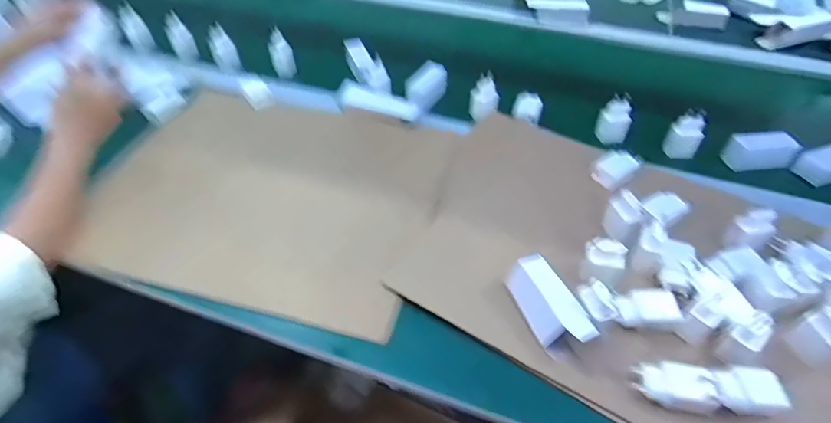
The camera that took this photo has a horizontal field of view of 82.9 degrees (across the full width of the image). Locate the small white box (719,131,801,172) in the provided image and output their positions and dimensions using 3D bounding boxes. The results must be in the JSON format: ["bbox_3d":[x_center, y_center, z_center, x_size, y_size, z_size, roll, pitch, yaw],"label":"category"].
[{"bbox_3d":[0.538,-0.093,0.736,0.099,0.046,0.041,-3,50,-4],"label":"small white box"}]

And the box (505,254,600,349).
[{"bbox_3d":[0.148,0.105,0.529,0.046,0.040,0.110,-19,53,-16],"label":"box"}]

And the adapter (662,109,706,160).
[{"bbox_3d":[0.425,-0.121,0.740,0.049,0.075,0.030,22,53,16],"label":"adapter"}]

